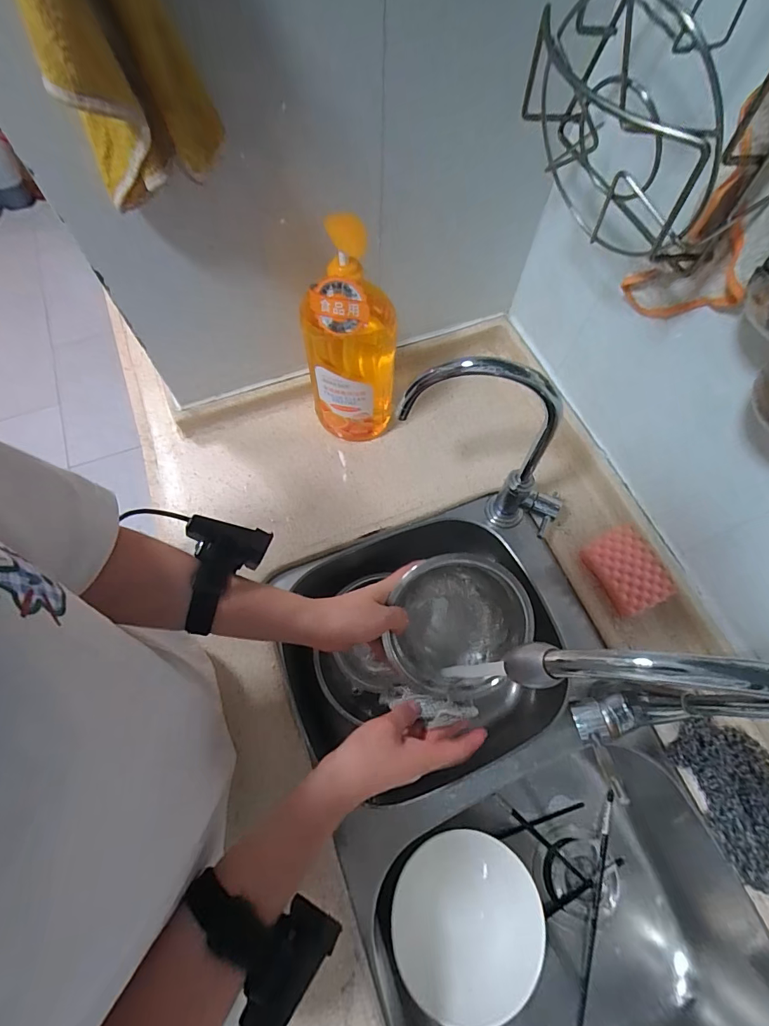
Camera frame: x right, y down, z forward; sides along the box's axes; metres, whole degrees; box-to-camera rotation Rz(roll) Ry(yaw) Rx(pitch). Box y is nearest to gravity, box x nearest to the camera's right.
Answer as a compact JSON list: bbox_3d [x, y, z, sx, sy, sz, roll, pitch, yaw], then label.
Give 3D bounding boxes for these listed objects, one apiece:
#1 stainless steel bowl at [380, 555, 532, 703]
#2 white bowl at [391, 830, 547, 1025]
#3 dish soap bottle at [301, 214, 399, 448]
[{"bbox_3d":[0.075,0.118,0.461,0.155,0.065,0.158,0,97,4],"label":"stainless steel bowl"},{"bbox_3d":[0.100,0.489,0.518,0.173,0.049,0.161,0,67,-1],"label":"white bowl"},{"bbox_3d":[-0.040,-0.184,0.508,0.105,0.282,0.064,-1,67,-2],"label":"dish soap bottle"}]

